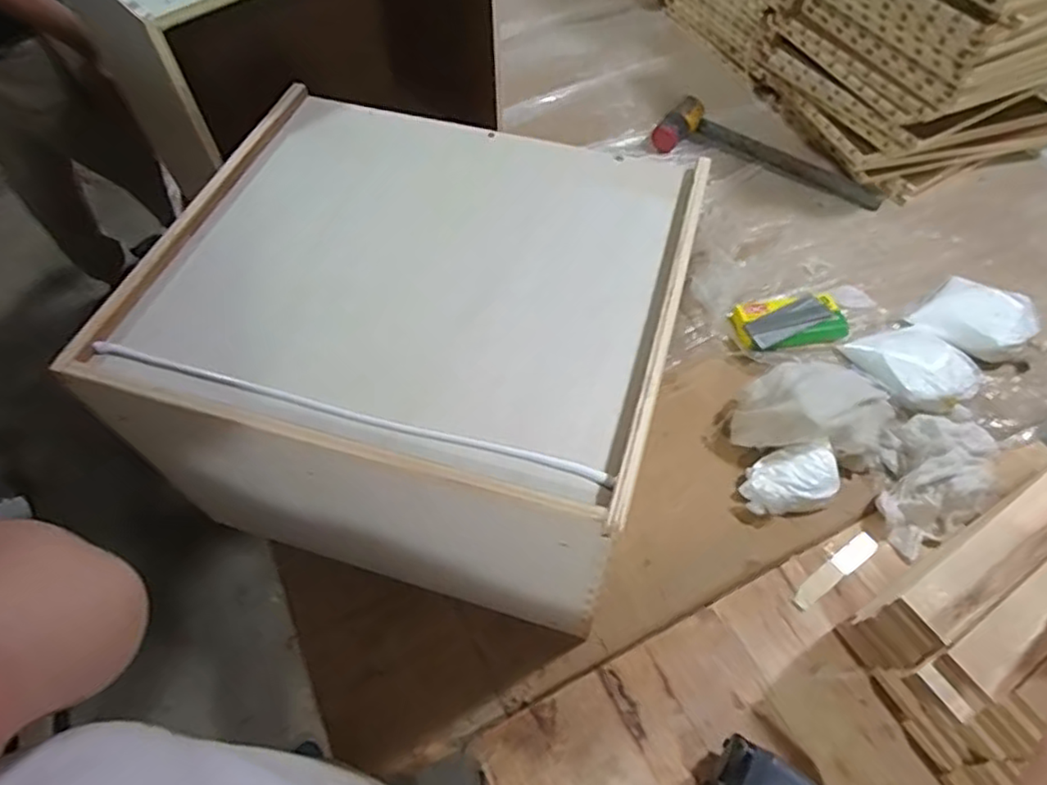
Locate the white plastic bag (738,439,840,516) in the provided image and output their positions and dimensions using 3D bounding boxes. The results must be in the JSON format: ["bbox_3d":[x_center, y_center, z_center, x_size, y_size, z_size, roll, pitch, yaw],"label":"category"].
[{"bbox_3d":[0.272,0.088,0.657,0.097,0.027,0.063,-10,58,-7],"label":"white plastic bag"}]

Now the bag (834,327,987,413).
[{"bbox_3d":[0.436,-0.036,0.720,0.100,0.055,0.127,-21,60,-13],"label":"bag"}]

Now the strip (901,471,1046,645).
[{"bbox_3d":[0.438,0.082,0.516,0.348,0.008,0.043,-29,63,-18],"label":"strip"}]

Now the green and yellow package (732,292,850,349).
[{"bbox_3d":[0.318,-0.086,0.768,0.123,0.033,0.067,-11,58,-7],"label":"green and yellow package"}]

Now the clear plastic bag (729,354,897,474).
[{"bbox_3d":[0.305,0.017,0.676,0.153,0.070,0.092,10,58,6],"label":"clear plastic bag"}]

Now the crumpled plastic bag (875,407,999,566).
[{"bbox_3d":[0.411,0.083,0.643,0.090,0.053,0.170,25,61,15],"label":"crumpled plastic bag"}]

